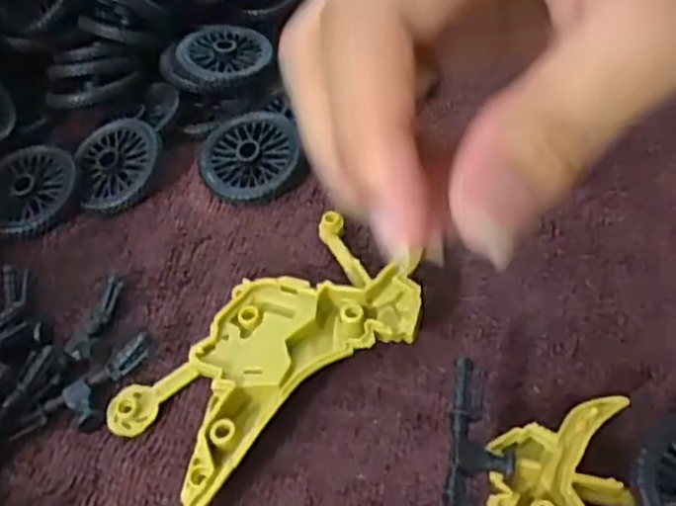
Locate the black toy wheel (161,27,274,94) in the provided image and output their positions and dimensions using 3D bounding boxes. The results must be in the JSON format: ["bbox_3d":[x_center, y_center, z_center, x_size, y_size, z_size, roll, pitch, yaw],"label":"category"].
[{"bbox_3d":[-0.048,-0.076,0.277,0.041,0.014,0.041,-3,49,3],"label":"black toy wheel"}]

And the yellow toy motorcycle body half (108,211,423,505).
[{"bbox_3d":[-0.018,0.027,0.192,0.090,0.016,0.049,-37,57,-25],"label":"yellow toy motorcycle body half"}]

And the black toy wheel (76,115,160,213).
[{"bbox_3d":[-0.079,-0.033,0.250,0.032,0.004,0.036,-22,65,6],"label":"black toy wheel"}]

